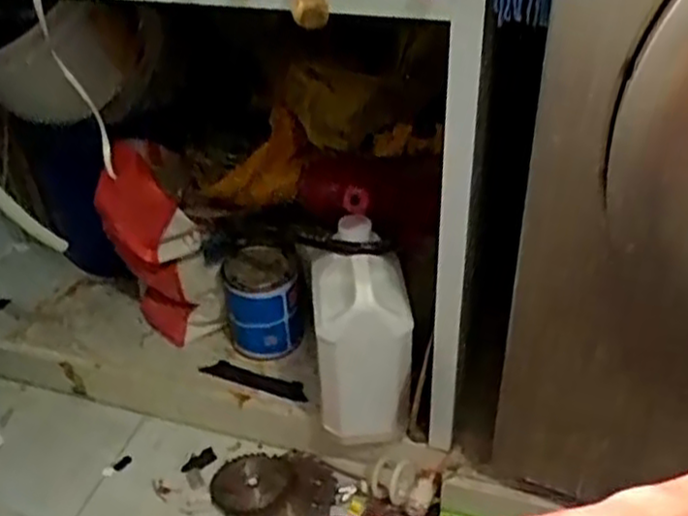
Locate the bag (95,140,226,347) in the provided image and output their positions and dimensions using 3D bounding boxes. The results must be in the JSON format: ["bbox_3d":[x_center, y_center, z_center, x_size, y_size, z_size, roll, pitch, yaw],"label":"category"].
[{"bbox_3d":[-0.246,-0.009,0.988,0.101,0.255,0.154,-23,42,-25],"label":"bag"}]

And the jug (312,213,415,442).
[{"bbox_3d":[0.019,0.086,0.844,0.101,0.209,0.130,-4,37,-3],"label":"jug"}]

